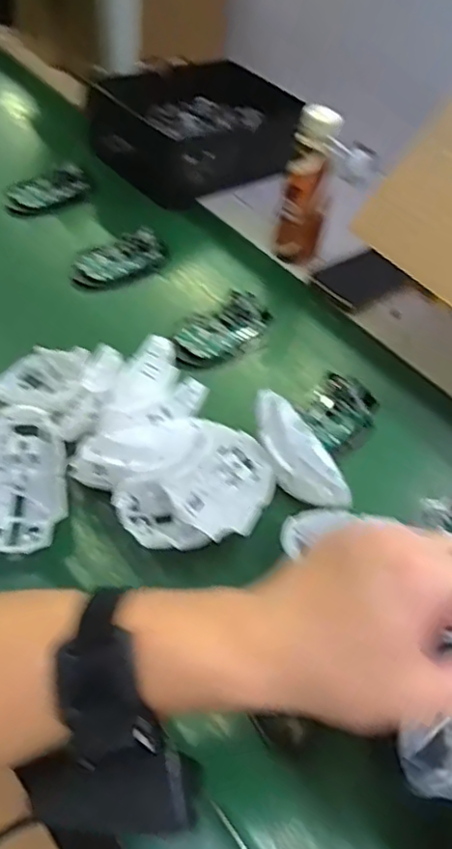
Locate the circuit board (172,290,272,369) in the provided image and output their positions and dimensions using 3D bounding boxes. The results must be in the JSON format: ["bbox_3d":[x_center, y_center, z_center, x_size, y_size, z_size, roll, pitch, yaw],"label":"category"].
[{"bbox_3d":[-0.007,-0.094,0.640,0.063,0.023,0.111,28,52,17],"label":"circuit board"}]

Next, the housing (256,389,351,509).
[{"bbox_3d":[0.051,0.024,0.499,0.033,0.045,0.109,-26,73,-26],"label":"housing"}]

